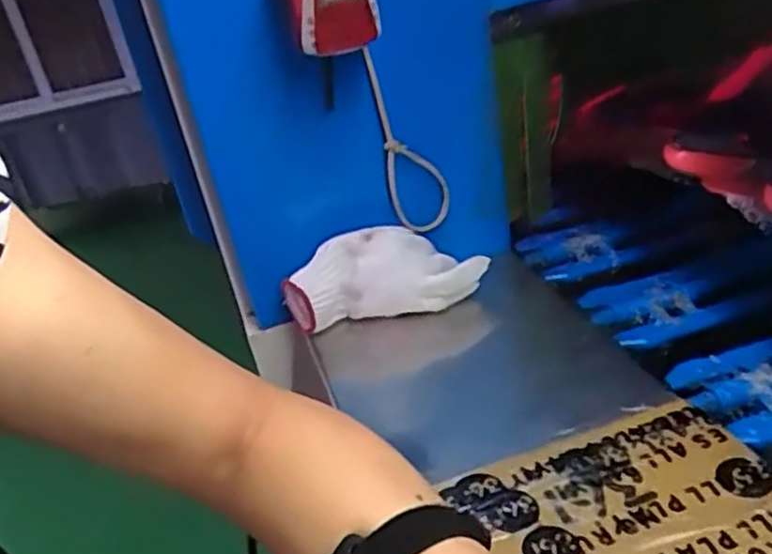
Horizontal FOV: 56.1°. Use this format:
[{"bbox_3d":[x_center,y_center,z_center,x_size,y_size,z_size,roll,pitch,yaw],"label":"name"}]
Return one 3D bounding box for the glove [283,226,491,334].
[{"bbox_3d":[-0.001,0.000,0.690,0.191,0.071,0.052,-8,28,-1],"label":"glove"}]

